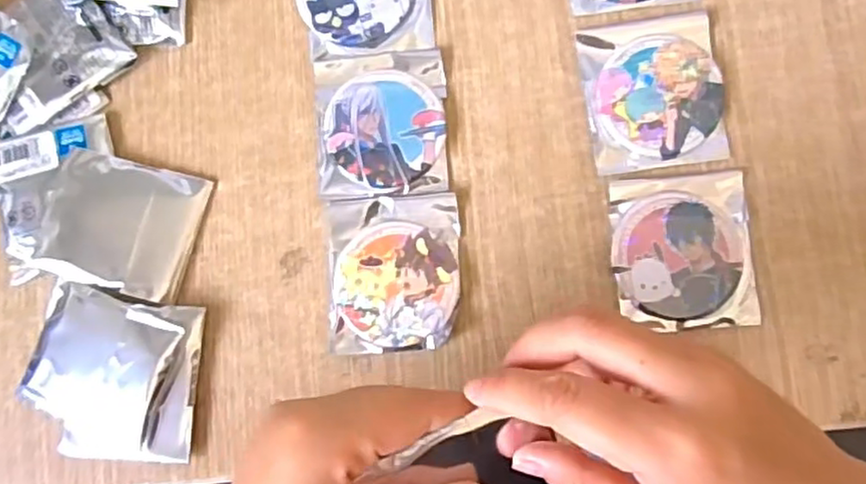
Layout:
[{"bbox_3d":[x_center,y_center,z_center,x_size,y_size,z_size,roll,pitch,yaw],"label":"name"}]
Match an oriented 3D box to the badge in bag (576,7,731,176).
[{"bbox_3d":[0.115,-0.080,0.357,0.069,0.009,0.081,-7,82,2],"label":"badge in bag"}]

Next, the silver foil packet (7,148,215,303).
[{"bbox_3d":[-0.168,-0.010,0.364,0.085,0.009,0.068,15,83,5],"label":"silver foil packet"}]

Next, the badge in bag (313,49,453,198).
[{"bbox_3d":[-0.027,-0.063,0.364,0.068,0.009,0.078,-3,82,3],"label":"badge in bag"}]

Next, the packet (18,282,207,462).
[{"bbox_3d":[-0.166,0.068,0.351,0.089,0.018,0.084,4,83,4],"label":"packet"}]

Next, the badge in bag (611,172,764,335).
[{"bbox_3d":[0.127,0.005,0.346,0.070,0.008,0.077,-4,82,2],"label":"badge in bag"}]

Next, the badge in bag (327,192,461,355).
[{"bbox_3d":[-0.020,0.016,0.353,0.067,0.010,0.080,-2,82,3],"label":"badge in bag"}]

